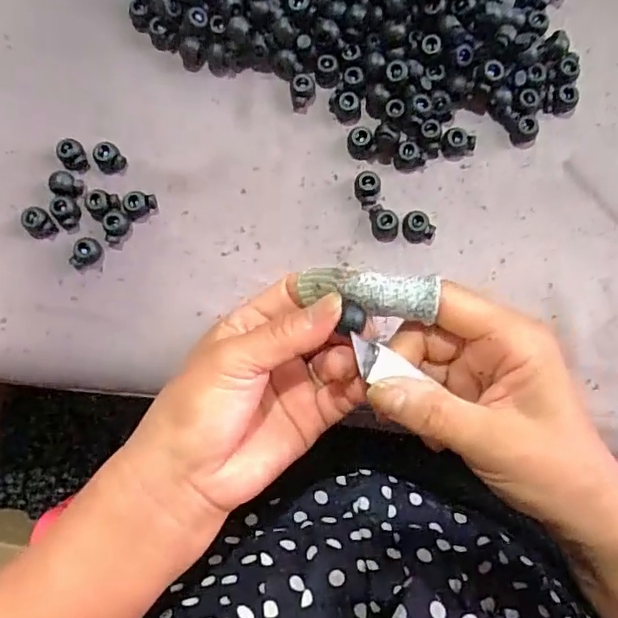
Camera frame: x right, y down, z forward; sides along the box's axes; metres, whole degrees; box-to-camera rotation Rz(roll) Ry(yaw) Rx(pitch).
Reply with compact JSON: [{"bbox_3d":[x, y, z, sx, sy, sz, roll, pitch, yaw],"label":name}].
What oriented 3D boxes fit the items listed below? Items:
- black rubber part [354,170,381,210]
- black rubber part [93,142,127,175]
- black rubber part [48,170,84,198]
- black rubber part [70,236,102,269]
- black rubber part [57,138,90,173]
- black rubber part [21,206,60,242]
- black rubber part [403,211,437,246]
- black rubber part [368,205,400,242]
[{"bbox_3d":[0.036,-0.073,0.340,0.016,0.010,0.024,-9,82,1],"label":"black rubber part"},{"bbox_3d":[-0.124,-0.093,0.345,0.016,0.010,0.020,-36,82,-2],"label":"black rubber part"},{"bbox_3d":[-0.150,-0.076,0.342,0.016,0.012,0.016,34,85,7],"label":"black rubber part"},{"bbox_3d":[-0.136,-0.034,0.338,0.013,0.010,0.020,36,85,7],"label":"black rubber part"},{"bbox_3d":[-0.147,-0.096,0.346,0.014,0.009,0.019,-23,82,-1],"label":"black rubber part"},{"bbox_3d":[-0.164,-0.051,0.340,0.020,0.010,0.016,29,84,6],"label":"black rubber part"},{"bbox_3d":[0.066,-0.048,0.336,0.021,0.010,0.017,19,83,5],"label":"black rubber part"},{"bbox_3d":[0.046,-0.052,0.336,0.016,0.011,0.022,-13,82,1],"label":"black rubber part"}]

